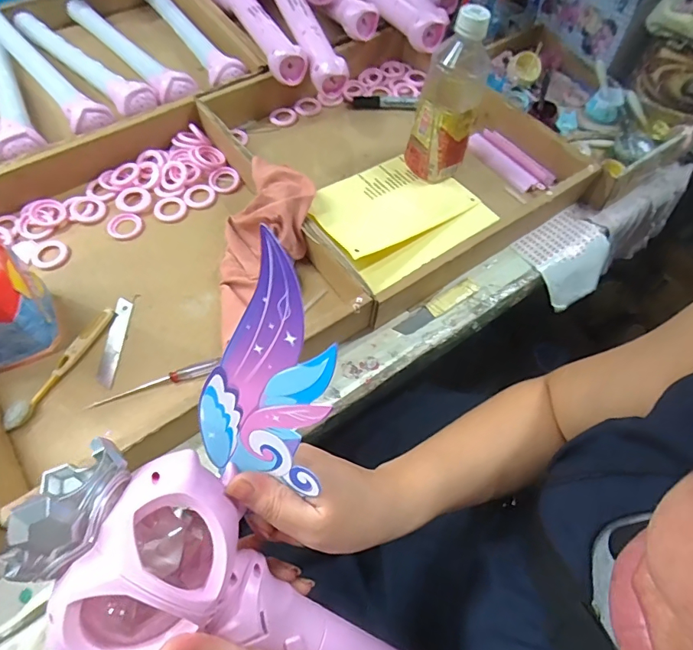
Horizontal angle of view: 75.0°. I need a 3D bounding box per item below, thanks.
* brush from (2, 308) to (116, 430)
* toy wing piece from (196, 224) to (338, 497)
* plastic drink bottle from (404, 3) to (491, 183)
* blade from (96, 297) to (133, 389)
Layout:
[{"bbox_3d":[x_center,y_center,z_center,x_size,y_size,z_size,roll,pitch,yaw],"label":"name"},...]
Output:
[{"bbox_3d":[-0.274,0.038,0.437,0.017,0.011,0.137,24,63,10],"label":"brush"},{"bbox_3d":[-0.042,0.026,0.221,0.068,0.144,0.008,19,35,12],"label":"toy wing piece"},{"bbox_3d":[0.120,-0.261,0.526,0.071,0.182,0.080,15,62,5],"label":"plastic drink bottle"},{"bbox_3d":[-0.234,0.016,0.457,0.017,0.004,0.097,0,61,-3],"label":"blade"}]

